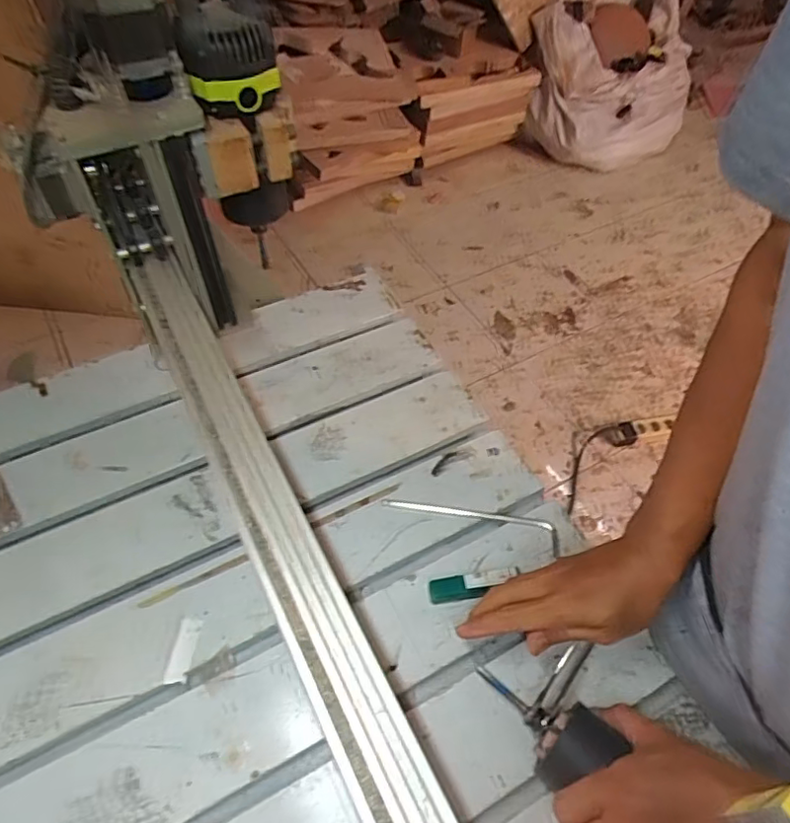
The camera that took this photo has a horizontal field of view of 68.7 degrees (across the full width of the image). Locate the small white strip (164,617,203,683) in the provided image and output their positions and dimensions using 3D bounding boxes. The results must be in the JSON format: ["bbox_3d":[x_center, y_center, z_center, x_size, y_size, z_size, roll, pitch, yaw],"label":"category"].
[{"bbox_3d":[-0.188,0.212,0.514,0.019,0.004,0.055,6,53,1],"label":"small white strip"}]

